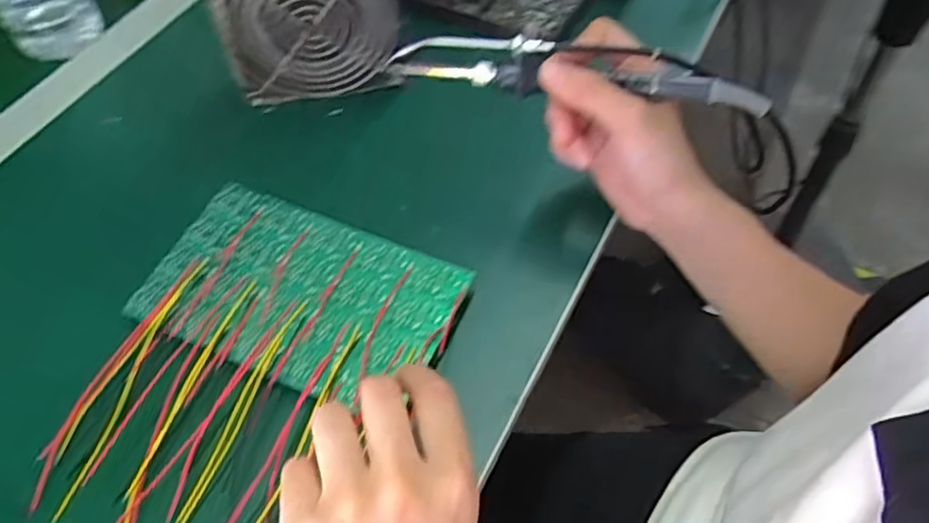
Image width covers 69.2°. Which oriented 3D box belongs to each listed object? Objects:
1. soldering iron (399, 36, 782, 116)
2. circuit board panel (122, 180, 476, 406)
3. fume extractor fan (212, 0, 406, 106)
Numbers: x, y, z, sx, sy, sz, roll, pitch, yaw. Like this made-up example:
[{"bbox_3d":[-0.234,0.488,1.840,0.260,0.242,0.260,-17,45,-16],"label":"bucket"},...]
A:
[{"bbox_3d":[0.060,-0.104,0.372,0.207,0.030,0.016,9,56,7],"label":"soldering iron"},{"bbox_3d":[-0.094,0.017,0.387,0.171,0.007,0.104,20,58,15],"label":"circuit board panel"},{"bbox_3d":[-0.100,-0.169,0.456,0.127,0.121,0.042,-9,56,-4],"label":"fume extractor fan"}]

